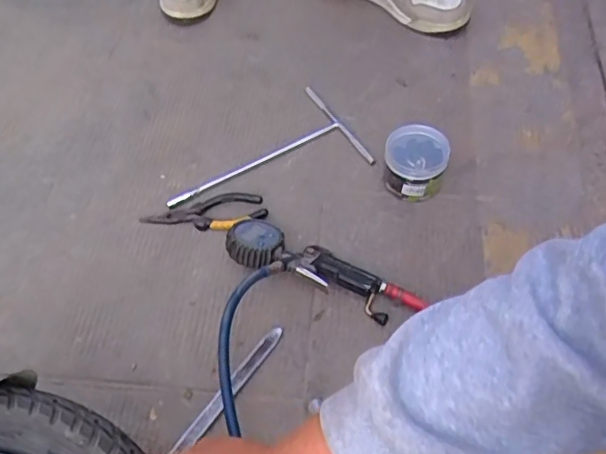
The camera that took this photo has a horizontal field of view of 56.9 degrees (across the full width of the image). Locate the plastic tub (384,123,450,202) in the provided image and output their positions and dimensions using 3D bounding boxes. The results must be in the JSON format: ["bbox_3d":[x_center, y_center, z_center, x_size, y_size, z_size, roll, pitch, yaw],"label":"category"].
[{"bbox_3d":[0.152,-0.085,0.761,0.081,0.065,0.087,-1,56,2],"label":"plastic tub"}]

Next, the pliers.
[{"bbox_3d":[-0.134,-0.021,0.763,0.165,0.016,0.054,1,57,3],"label":"pliers"}]

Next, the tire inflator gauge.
[{"bbox_3d":[0.008,0.043,0.692,0.213,0.046,0.070,18,59,14],"label":"tire inflator gauge"}]

